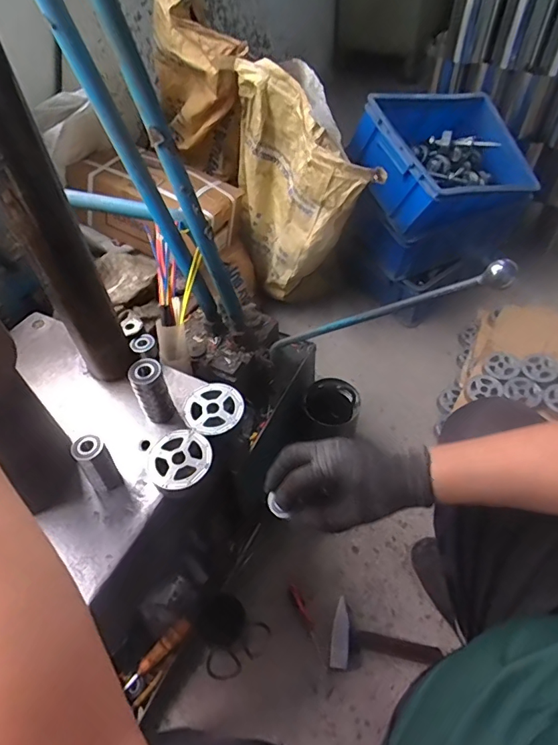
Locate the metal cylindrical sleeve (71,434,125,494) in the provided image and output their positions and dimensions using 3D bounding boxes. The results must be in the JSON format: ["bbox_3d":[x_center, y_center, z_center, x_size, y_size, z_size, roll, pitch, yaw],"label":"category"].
[{"bbox_3d":[-0.208,0.106,0.538,0.032,0.076,0.031,-1,52,2],"label":"metal cylindrical sleeve"}]

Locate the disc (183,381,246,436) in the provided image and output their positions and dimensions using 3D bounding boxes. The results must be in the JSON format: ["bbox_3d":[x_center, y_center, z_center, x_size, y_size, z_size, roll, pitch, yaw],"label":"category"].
[{"bbox_3d":[-0.085,0.046,0.601,0.073,0.011,0.075,-1,52,2],"label":"disc"}]

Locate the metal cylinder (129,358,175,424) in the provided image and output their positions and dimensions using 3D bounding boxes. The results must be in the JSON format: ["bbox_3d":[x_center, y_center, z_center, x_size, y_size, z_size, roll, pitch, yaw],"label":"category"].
[{"bbox_3d":[-0.162,0.025,0.597,0.040,0.085,0.041,-18,53,-11],"label":"metal cylinder"}]

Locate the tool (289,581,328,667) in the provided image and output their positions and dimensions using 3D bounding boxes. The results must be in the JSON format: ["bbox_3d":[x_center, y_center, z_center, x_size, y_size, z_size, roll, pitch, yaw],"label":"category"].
[{"bbox_3d":[0.055,0.457,0.849,0.016,0.020,0.142,-22,54,-14],"label":"tool"}]

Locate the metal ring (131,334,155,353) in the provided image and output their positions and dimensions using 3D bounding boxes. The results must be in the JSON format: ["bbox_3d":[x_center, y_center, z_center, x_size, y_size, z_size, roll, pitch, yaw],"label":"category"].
[{"bbox_3d":[-0.197,-0.043,0.674,0.034,0.012,0.027,-22,54,-14],"label":"metal ring"}]

